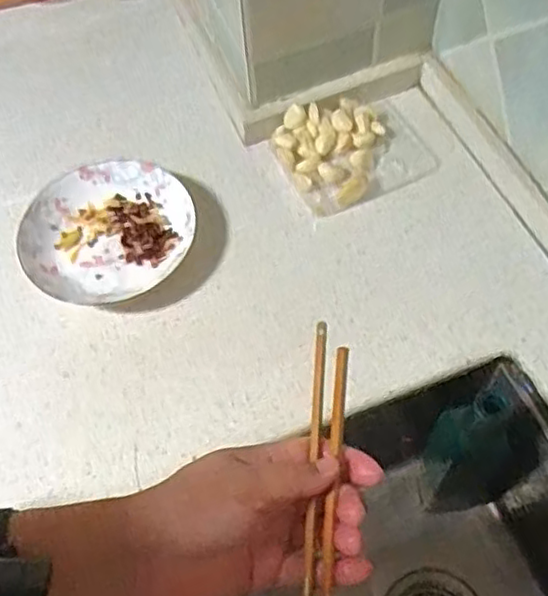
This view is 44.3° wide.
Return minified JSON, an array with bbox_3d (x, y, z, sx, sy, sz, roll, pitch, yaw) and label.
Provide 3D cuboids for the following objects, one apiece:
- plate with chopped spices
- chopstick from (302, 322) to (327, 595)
[{"bbox_3d":[-0.166,-0.065,0.682,0.167,0.038,0.148,-19,61,-8],"label":"plate with chopped spices"},{"bbox_3d":[0.025,0.120,0.420,0.008,0.012,0.217,3,66,5],"label":"chopstick"}]

